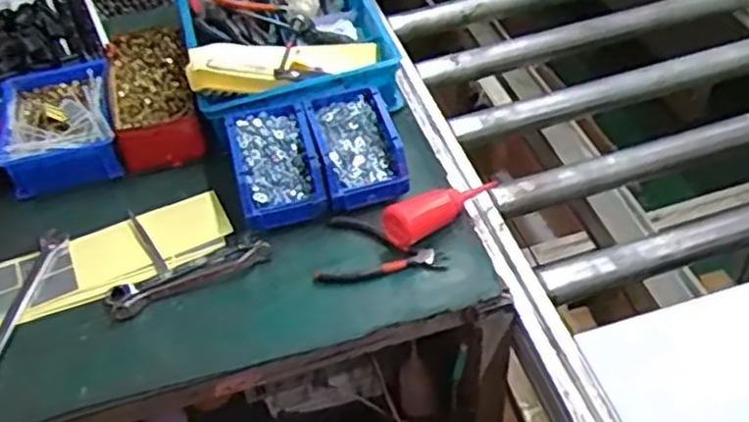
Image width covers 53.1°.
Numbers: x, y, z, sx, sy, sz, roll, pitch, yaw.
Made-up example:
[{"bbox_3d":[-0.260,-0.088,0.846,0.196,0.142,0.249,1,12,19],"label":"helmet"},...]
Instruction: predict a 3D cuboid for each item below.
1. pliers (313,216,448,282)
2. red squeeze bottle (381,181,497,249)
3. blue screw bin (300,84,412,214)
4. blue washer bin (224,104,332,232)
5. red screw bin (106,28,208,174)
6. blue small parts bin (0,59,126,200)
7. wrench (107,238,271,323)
[{"bbox_3d":[0.010,0.053,0.886,0.144,0.020,0.094,7,47,13],"label":"pliers"},{"bbox_3d":[0.085,-0.007,0.912,0.175,0.048,0.045,-22,46,-34],"label":"red squeeze bottle"},{"bbox_3d":[-0.023,-0.086,0.978,0.109,0.057,0.163,-14,46,-7],"label":"blue screw bin"},{"bbox_3d":[-0.129,-0.062,0.963,0.108,0.063,0.160,-15,46,-7],"label":"blue washer bin"},{"bbox_3d":[-0.321,-0.168,1.093,0.119,0.067,0.246,-15,46,-8],"label":"red screw bin"},{"bbox_3d":[-0.446,-0.121,1.069,0.154,0.073,0.201,-17,47,-9],"label":"blue small parts bin"},{"bbox_3d":[-0.216,0.078,0.886,0.191,0.015,0.046,-23,48,-15],"label":"wrench"}]

